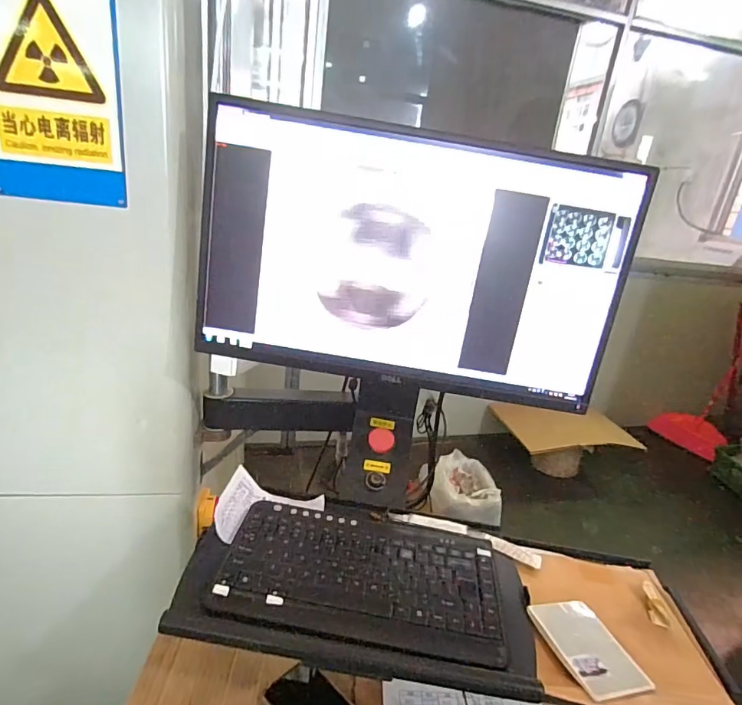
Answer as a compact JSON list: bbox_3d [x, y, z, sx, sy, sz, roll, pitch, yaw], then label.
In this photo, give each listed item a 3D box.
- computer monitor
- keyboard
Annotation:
[{"bbox_3d":[0.053,-0.116,0.611,0.552,0.312,0.056,8,20,0],"label":"computer monitor"},{"bbox_3d":[-0.009,0.258,0.539,0.312,0.030,0.160,9,20,2],"label":"keyboard"}]

